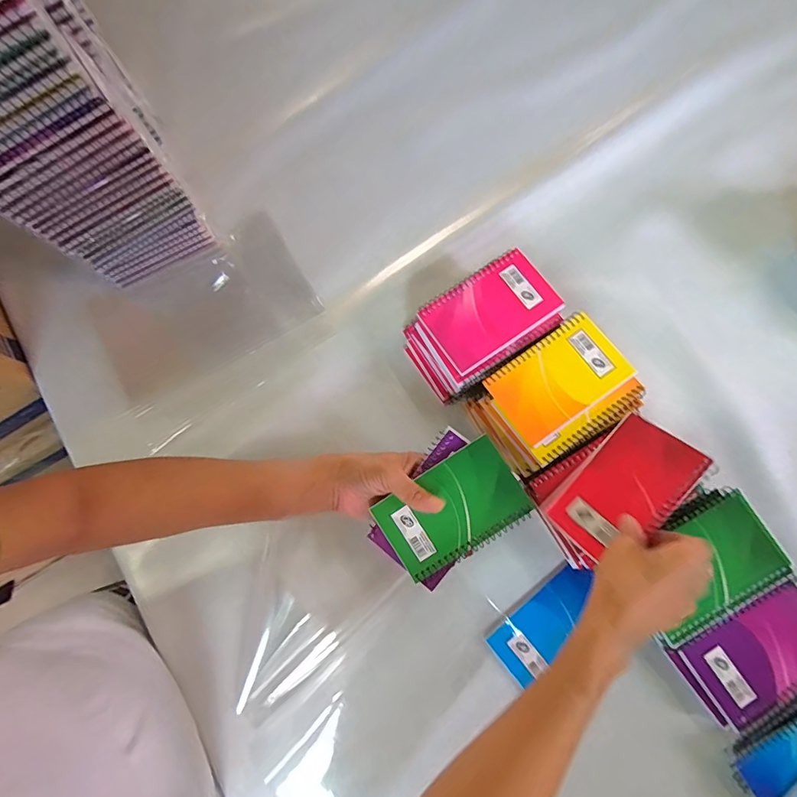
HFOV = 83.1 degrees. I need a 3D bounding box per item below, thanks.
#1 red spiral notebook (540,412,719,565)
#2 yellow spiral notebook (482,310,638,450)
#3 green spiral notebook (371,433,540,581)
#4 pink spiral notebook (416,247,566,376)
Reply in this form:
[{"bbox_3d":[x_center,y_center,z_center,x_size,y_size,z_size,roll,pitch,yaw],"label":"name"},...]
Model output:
[{"bbox_3d":[0.203,0.084,0.412,0.128,0.016,0.084,-51,49,7],"label":"red spiral notebook"},{"bbox_3d":[0.160,-0.020,0.449,0.127,0.007,0.083,-35,79,-6],"label":"yellow spiral notebook"},{"bbox_3d":[0.049,0.103,0.414,0.129,0.004,0.083,-35,83,5],"label":"green spiral notebook"},{"bbox_3d":[0.096,-0.093,0.470,0.130,0.007,0.084,-33,79,-5],"label":"pink spiral notebook"}]

